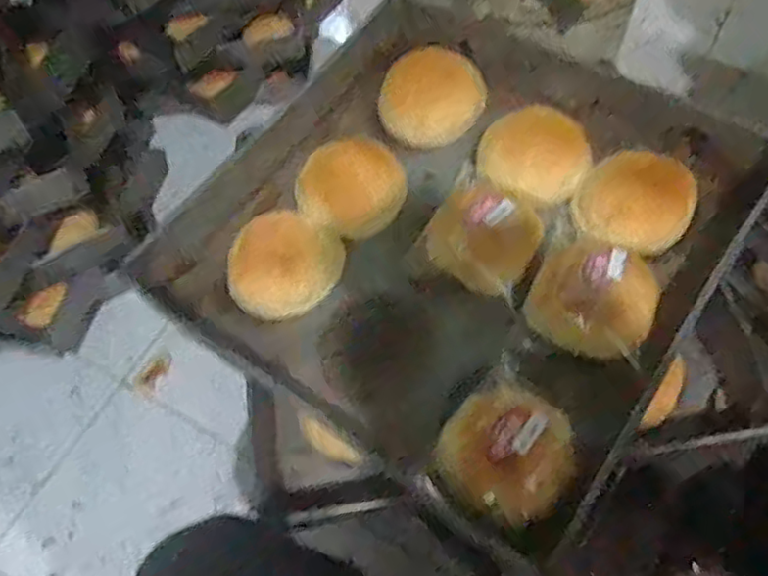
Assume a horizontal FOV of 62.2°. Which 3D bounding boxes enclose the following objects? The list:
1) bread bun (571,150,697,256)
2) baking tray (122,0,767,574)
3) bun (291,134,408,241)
[{"bbox_3d":[0.216,-0.075,0.549,0.097,0.033,0.089,-3,59,5],"label":"bread bun"},{"bbox_3d":[0.063,-0.058,0.577,0.436,0.082,0.424,31,73,23],"label":"baking tray"},{"bbox_3d":[-0.031,-0.094,0.590,0.105,0.042,0.086,-11,59,0],"label":"bun"}]

